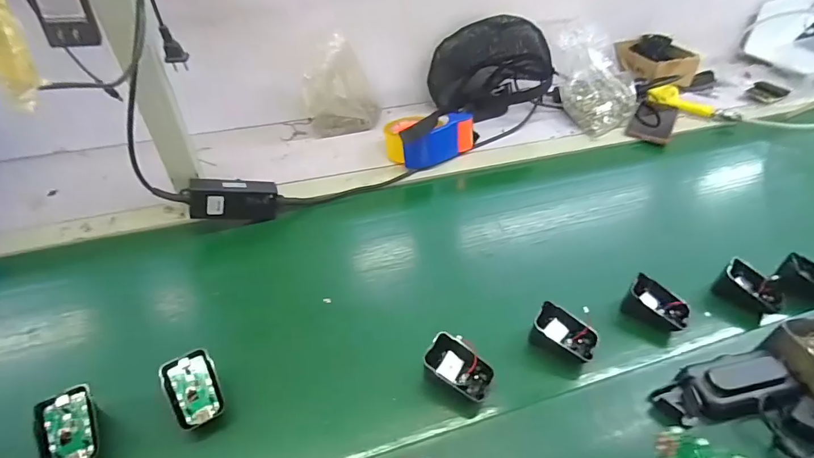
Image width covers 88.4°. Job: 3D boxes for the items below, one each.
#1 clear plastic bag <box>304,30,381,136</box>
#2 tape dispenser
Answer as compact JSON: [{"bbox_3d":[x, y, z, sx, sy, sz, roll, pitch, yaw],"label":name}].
[{"bbox_3d":[-0.124,-0.266,0.806,0.144,0.163,0.078,-5,40,-6],"label":"clear plastic bag"},{"bbox_3d":[0.039,-0.171,0.763,0.161,0.068,0.102,-18,43,-20],"label":"tape dispenser"}]

